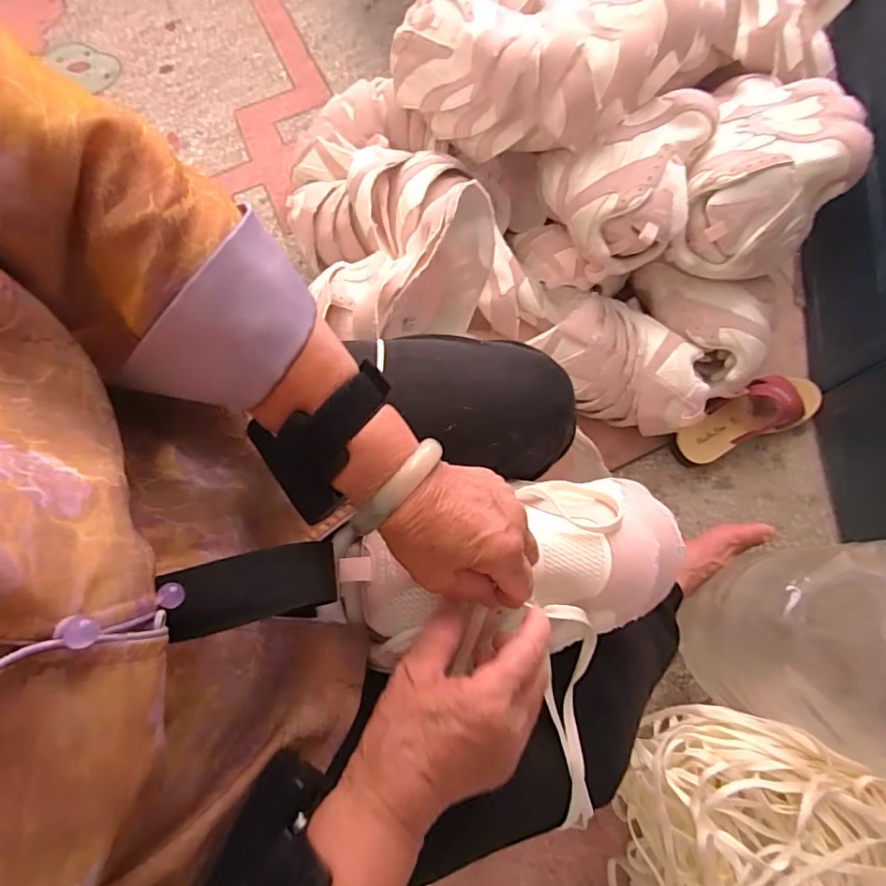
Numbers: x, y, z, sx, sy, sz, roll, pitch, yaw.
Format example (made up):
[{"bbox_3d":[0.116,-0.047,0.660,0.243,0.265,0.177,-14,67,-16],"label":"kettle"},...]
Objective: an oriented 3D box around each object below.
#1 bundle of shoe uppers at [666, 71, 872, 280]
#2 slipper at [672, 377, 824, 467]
[{"bbox_3d":[0.414,-0.346,0.671,0.176,0.115,0.274,23,76,8],"label":"bundle of shoe uppers"},{"bbox_3d":[0.445,-0.041,0.771,0.227,0.068,0.078,-22,75,-5],"label":"slipper"}]

